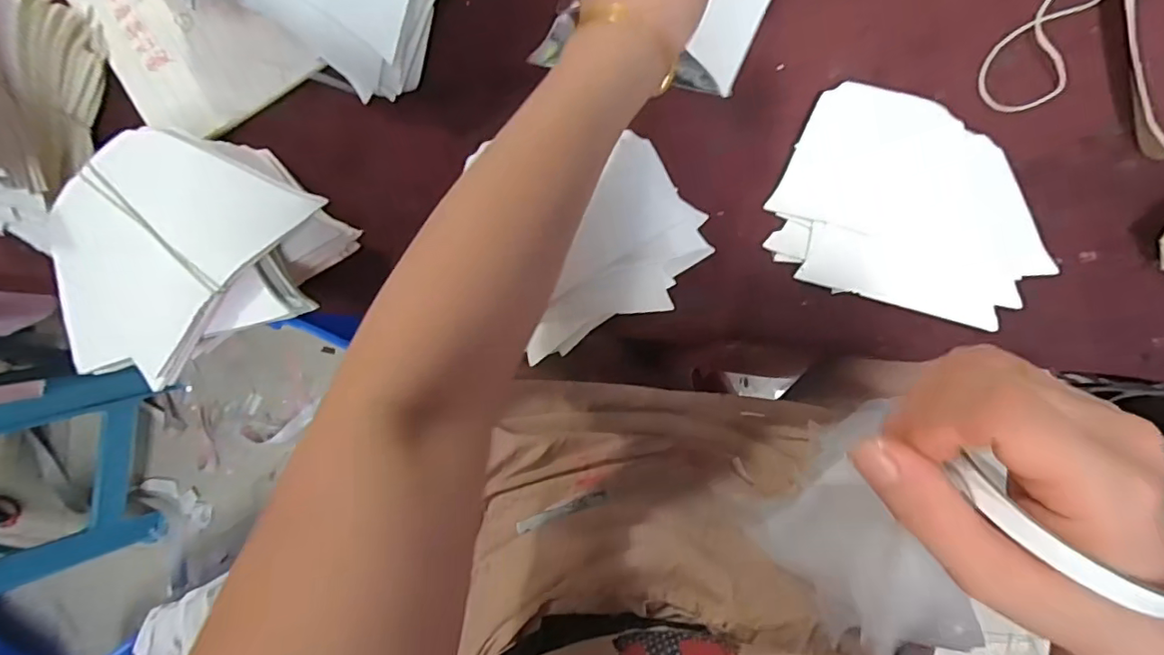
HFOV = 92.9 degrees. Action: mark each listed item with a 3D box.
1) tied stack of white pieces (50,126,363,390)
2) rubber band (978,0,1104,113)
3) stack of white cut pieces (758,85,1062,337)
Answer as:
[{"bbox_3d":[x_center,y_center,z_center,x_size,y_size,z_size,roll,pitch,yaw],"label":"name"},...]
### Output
[{"bbox_3d":[-0.221,-0.038,0.316,0.162,0.076,0.114,-27,91,3],"label":"tied stack of white pieces"},{"bbox_3d":[0.282,-0.170,0.331,0.045,0.011,0.096,44,96,4],"label":"rubber band"},{"bbox_3d":[0.204,-0.072,0.338,0.161,0.007,0.118,19,93,1],"label":"stack of white cut pieces"}]

